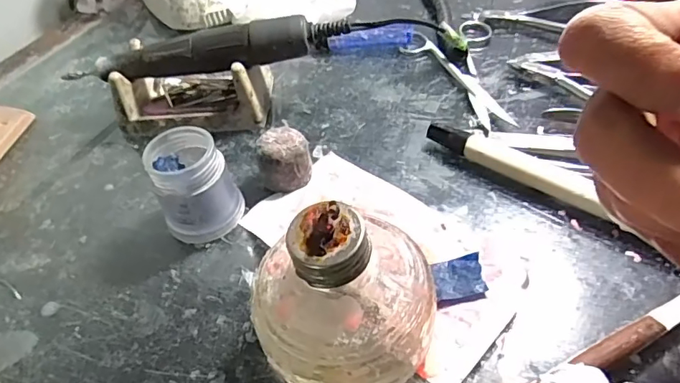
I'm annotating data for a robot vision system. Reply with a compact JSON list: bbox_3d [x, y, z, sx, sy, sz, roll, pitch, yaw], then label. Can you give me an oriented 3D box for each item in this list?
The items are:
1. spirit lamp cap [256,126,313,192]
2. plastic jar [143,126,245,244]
[{"bbox_3d":[-0.031,-0.018,0.294,0.028,0.032,0.023,-14,47,-5],"label":"spirit lamp cap"},{"bbox_3d":[-0.078,-0.003,0.274,0.039,0.052,0.038,-4,47,4],"label":"plastic jar"}]

